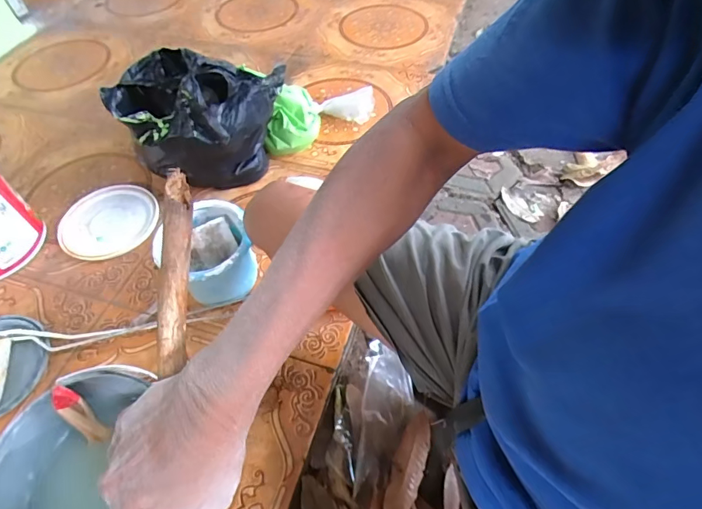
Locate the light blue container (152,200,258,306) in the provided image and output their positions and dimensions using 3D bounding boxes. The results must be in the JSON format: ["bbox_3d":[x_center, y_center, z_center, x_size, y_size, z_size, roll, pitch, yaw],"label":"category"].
[{"bbox_3d":[-0.210,0.008,0.682,0.125,0.125,0.129,-1,54,2],"label":"light blue container"}]

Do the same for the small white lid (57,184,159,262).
[{"bbox_3d":[-0.470,-0.066,0.831,0.180,0.018,0.166,-1,54,2],"label":"small white lid"}]

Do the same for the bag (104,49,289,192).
[{"bbox_3d":[-0.271,-0.238,0.808,0.269,0.235,0.180,2,54,4],"label":"bag"}]

